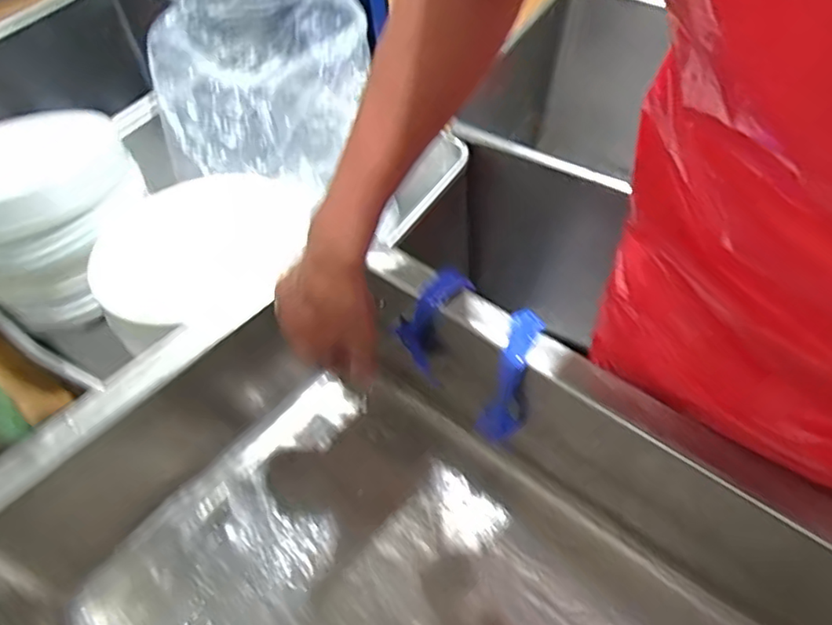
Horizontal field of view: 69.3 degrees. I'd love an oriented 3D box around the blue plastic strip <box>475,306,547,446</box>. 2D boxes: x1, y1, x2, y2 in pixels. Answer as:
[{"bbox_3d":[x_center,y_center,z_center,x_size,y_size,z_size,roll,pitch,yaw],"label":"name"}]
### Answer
[{"bbox_3d":[0.091,0.065,0.590,0.037,0.126,0.070,21,55,21],"label":"blue plastic strip"}]

